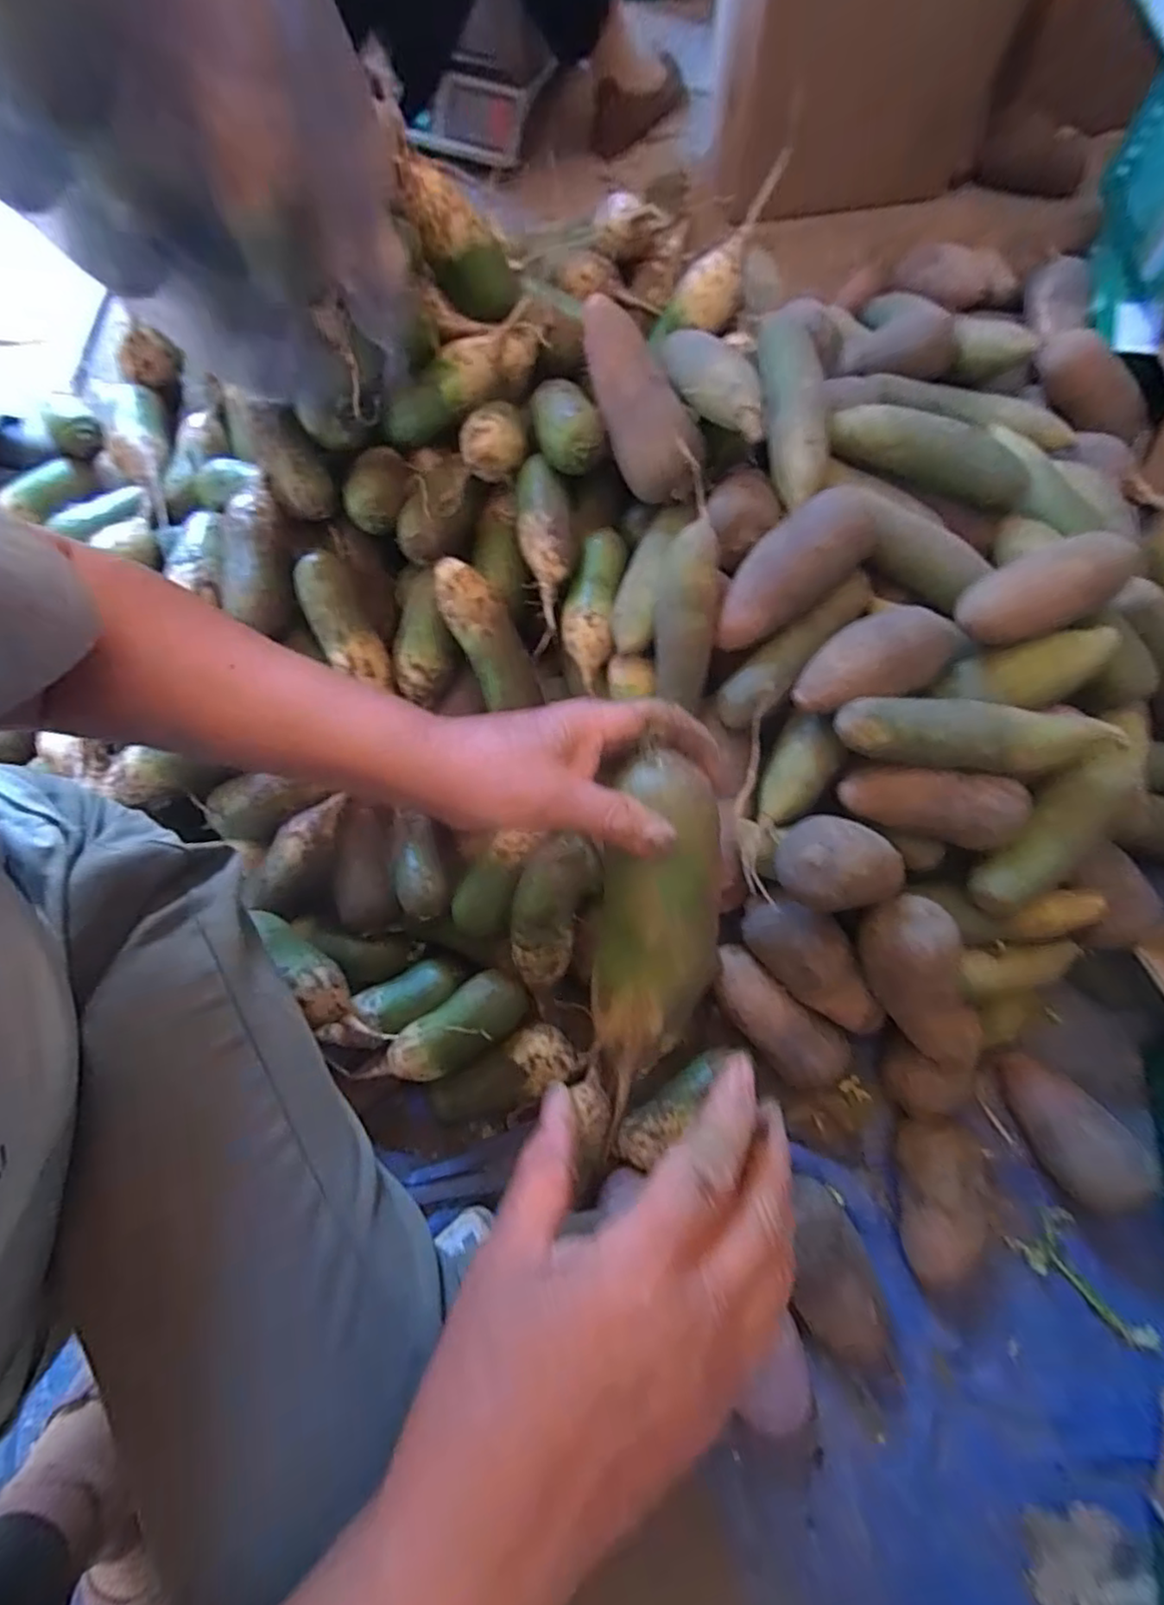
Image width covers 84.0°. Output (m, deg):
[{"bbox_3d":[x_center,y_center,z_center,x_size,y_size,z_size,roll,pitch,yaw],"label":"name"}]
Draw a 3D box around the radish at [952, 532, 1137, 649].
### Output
[{"bbox_3d":[0.373,-0.175,0.517,0.132,0.066,0.064,-21,73,10],"label":"radish"}]

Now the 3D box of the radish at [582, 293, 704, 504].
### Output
[{"bbox_3d":[0.052,-0.379,0.601,0.069,0.070,0.183,-27,96,-7],"label":"radish"}]

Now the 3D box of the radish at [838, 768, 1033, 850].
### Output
[{"bbox_3d":[0.294,0.003,0.549,0.140,0.055,0.051,10,72,23],"label":"radish"}]

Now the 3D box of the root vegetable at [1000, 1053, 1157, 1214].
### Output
[{"bbox_3d":[0.443,0.294,0.584,0.066,0.064,0.128,-24,74,-6],"label":"root vegetable"}]

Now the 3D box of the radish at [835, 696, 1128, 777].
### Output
[{"bbox_3d":[0.313,-0.053,0.519,0.207,0.054,0.049,10,73,4],"label":"radish"}]

